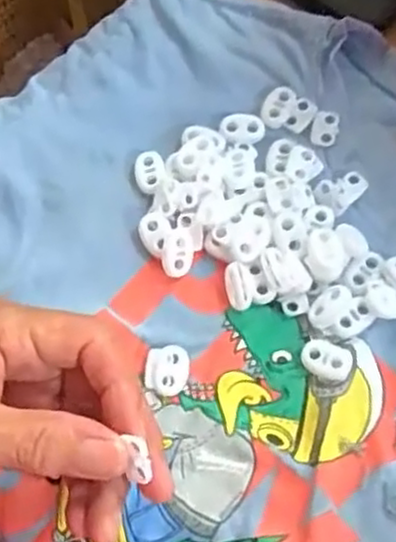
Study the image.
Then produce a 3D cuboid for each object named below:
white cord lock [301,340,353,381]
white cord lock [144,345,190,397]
[{"bbox_3d":[0.058,0.040,0.314,0.022,0.005,0.016,18,73,8],"label":"white cord lock"},{"bbox_3d":[-0.014,0.045,0.318,0.019,0.006,0.022,6,72,4],"label":"white cord lock"}]

